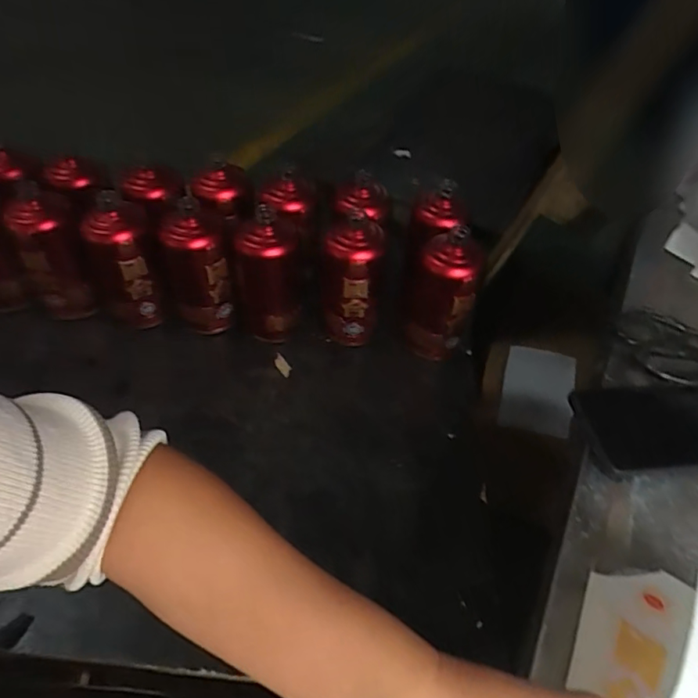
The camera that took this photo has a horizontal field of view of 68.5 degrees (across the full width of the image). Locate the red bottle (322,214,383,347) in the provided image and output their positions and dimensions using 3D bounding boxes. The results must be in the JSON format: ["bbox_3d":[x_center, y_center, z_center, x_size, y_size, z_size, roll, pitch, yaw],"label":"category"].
[{"bbox_3d":[0.006,-0.086,0.661,0.075,0.162,0.075,4,43,6],"label":"red bottle"}]

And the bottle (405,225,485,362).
[{"bbox_3d":[0.117,-0.065,0.643,0.080,0.165,0.064,9,44,11],"label":"bottle"}]

